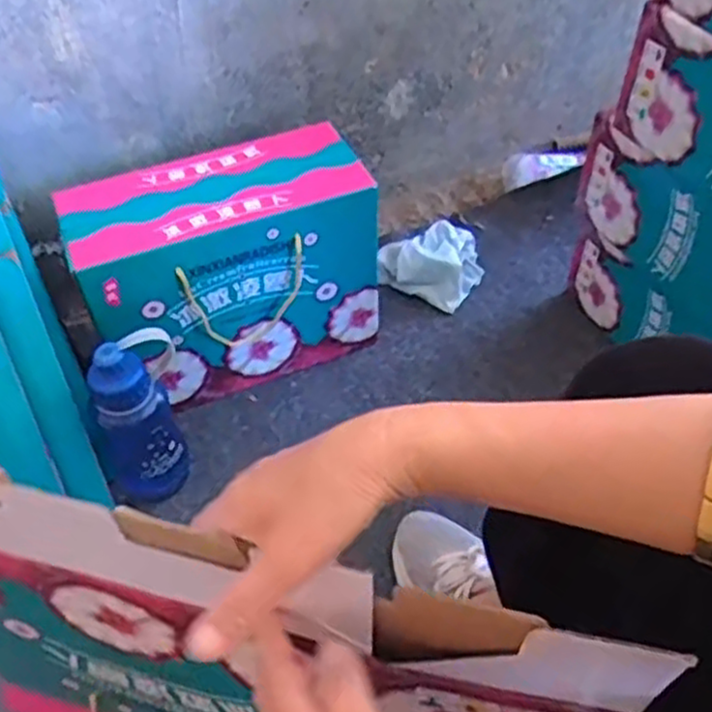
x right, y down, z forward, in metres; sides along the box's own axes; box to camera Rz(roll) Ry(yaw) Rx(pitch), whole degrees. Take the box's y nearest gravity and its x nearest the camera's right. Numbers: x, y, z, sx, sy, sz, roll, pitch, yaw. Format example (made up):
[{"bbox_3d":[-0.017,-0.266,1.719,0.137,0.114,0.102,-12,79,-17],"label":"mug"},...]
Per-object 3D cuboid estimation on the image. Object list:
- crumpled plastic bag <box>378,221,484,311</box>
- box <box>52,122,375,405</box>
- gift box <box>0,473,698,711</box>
[{"bbox_3d":[0.113,-0.148,1.112,0.149,0.049,0.143,22,53,17],"label":"crumpled plastic bag"},{"bbox_3d":[-0.150,-0.096,0.929,0.325,0.264,0.141,-18,52,-15],"label":"box"},{"bbox_3d":[-0.085,0.238,0.506,0.459,0.409,0.050,12,51,10],"label":"gift box"}]

